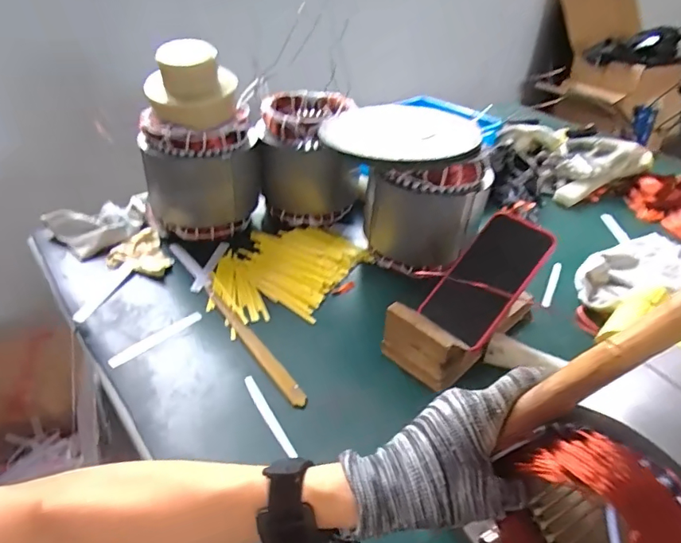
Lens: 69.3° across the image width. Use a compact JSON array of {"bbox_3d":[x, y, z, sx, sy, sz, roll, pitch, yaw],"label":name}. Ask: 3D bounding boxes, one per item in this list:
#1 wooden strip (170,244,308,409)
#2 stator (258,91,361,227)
[{"bbox_3d":[-0.133,0.047,0.587,0.018,0.005,0.321,-22,44,-30],"label":"wooden strip"},{"bbox_3d":[-0.051,-0.177,0.755,0.143,0.160,0.138,-2,37,-8],"label":"stator"}]

